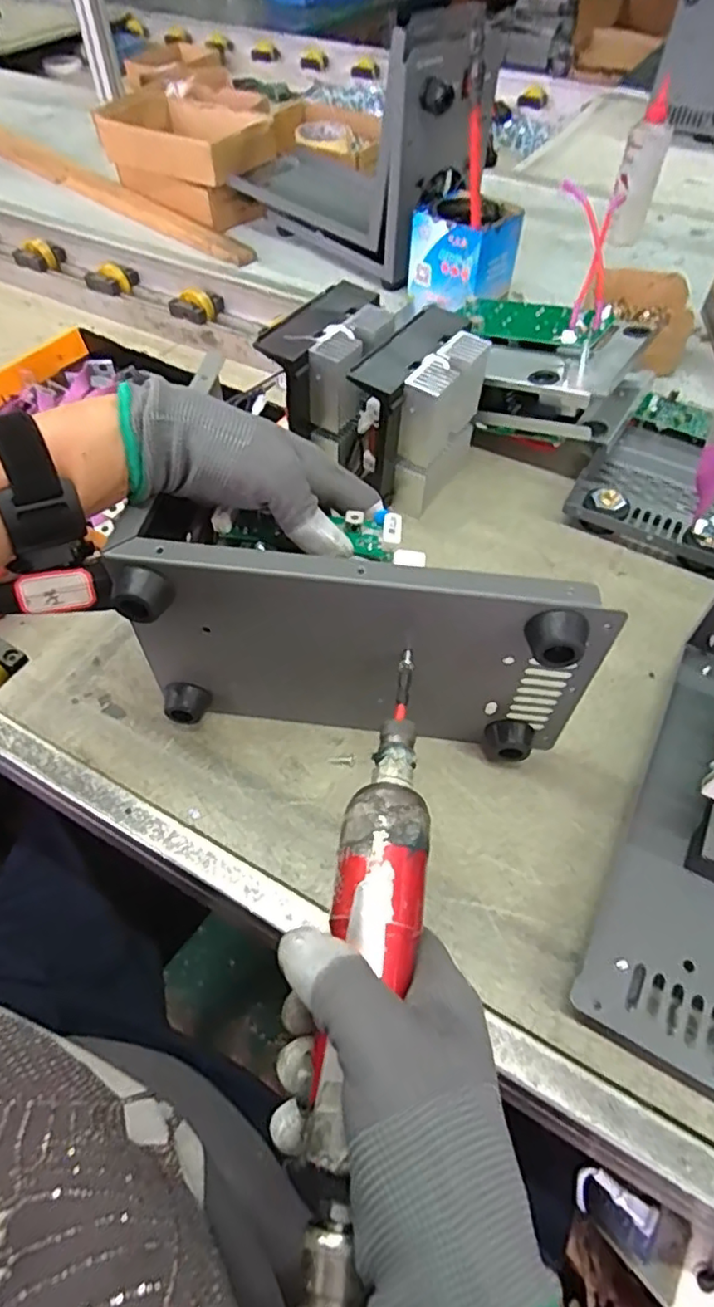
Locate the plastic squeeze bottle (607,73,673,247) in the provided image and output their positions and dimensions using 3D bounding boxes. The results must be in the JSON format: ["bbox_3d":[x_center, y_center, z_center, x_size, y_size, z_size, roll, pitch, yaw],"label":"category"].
[{"bbox_3d":[0.379,-0.642,0.839,0.057,0.160,0.047,20,57,13],"label":"plastic squeeze bottle"}]

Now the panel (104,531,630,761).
[{"bbox_3d":[0.000,0.006,0.365,0.259,0.143,0.030,7,55,3],"label":"panel"}]

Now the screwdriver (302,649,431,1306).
[{"bbox_3d":[0.007,0.123,0.256,0.039,0.031,0.292,8,58,3],"label":"screwdriver"}]

